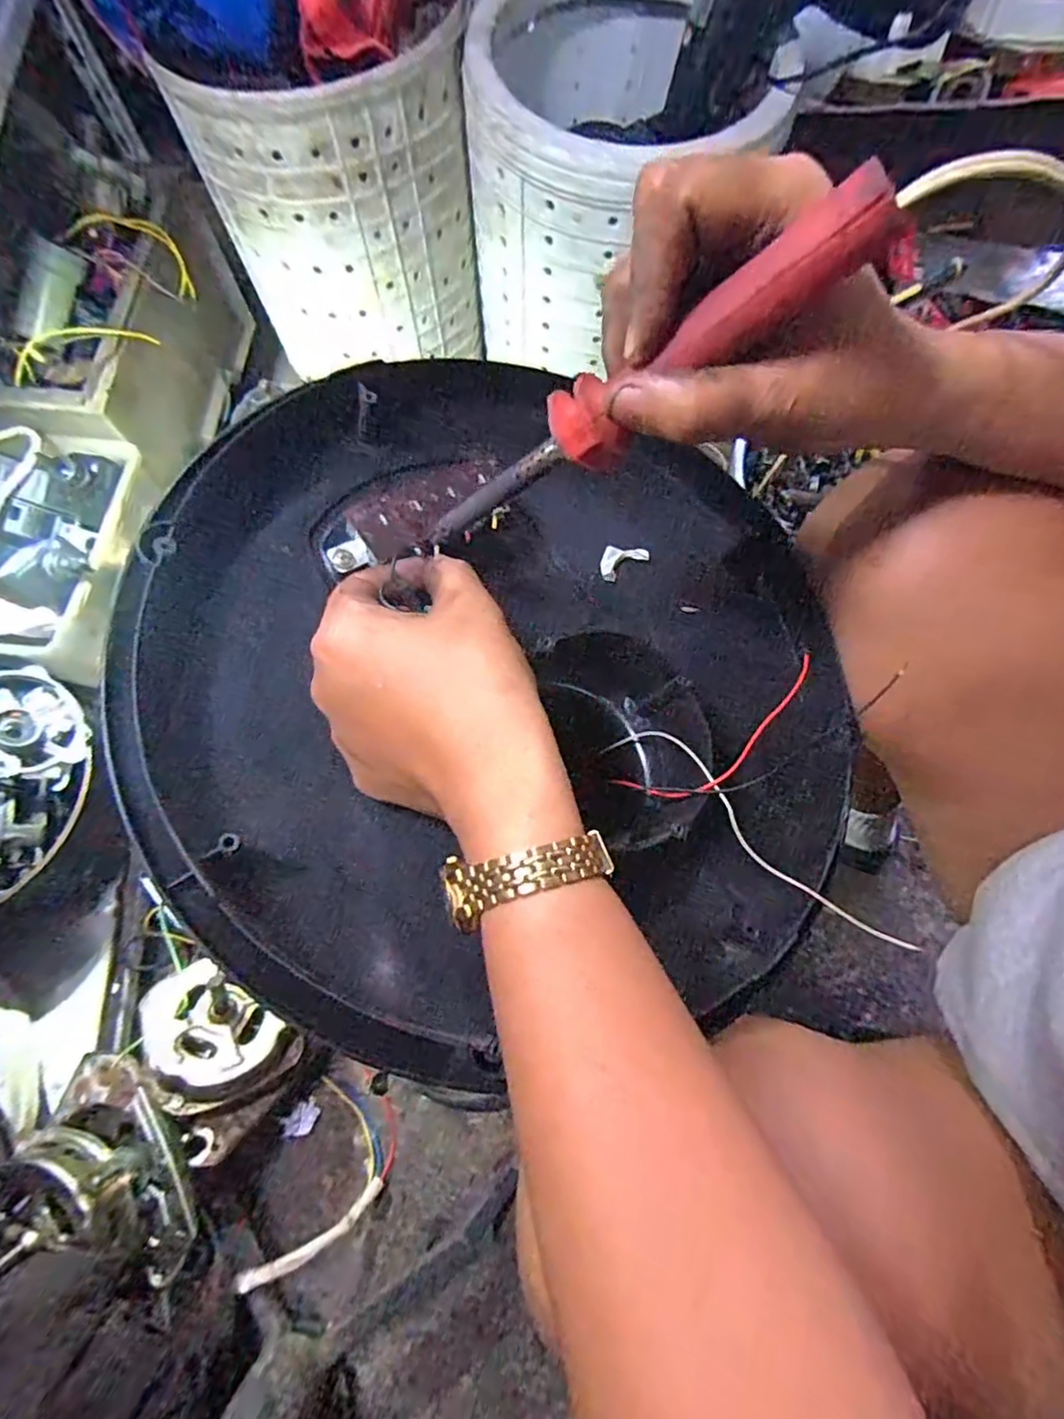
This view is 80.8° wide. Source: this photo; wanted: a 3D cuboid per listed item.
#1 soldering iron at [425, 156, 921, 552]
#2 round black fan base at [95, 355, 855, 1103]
[{"bbox_3d":[0.023,-0.097,0.213,0.187,0.020,0.026,-21,65,40],"label":"soldering iron"},{"bbox_3d":[-0.008,-0.017,0.287,0.320,0.066,0.309,3,76,-13],"label":"round black fan base"}]

